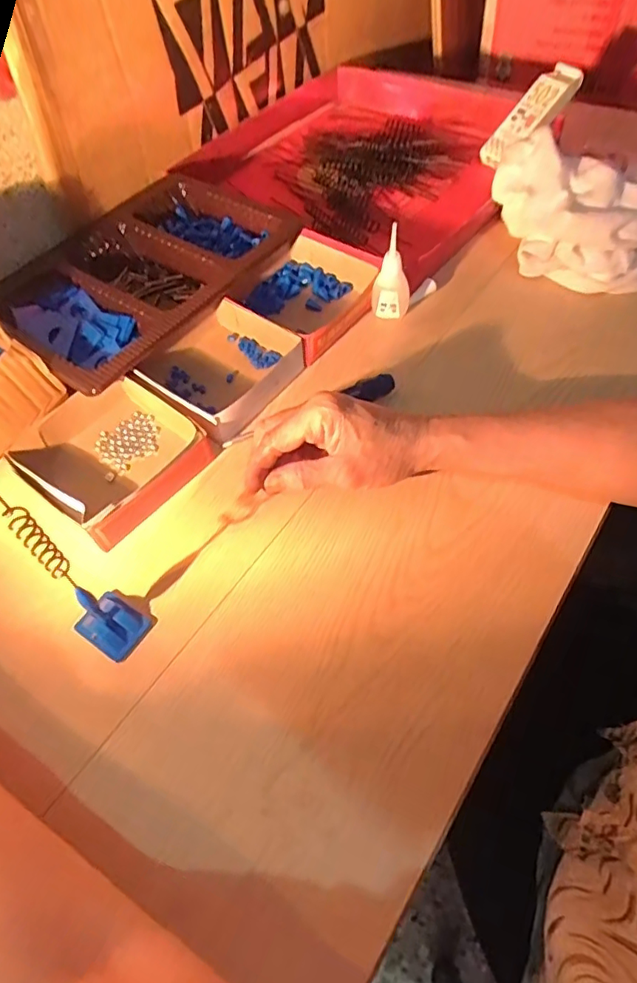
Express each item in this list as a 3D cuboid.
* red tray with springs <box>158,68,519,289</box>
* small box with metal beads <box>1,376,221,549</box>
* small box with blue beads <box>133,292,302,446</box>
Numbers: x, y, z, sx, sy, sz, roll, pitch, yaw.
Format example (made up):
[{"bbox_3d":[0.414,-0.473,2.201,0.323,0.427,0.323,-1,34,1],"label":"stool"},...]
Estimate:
[{"bbox_3d":[0.066,-0.425,0.669,0.345,0.054,0.368,33,66,22],"label":"red tray with springs"},{"bbox_3d":[-0.172,-0.037,0.446,0.144,0.033,0.123,33,66,22],"label":"small box with metal beads"},{"bbox_3d":[-0.091,-0.117,0.493,0.130,0.033,0.119,32,65,21],"label":"small box with blue beads"}]

